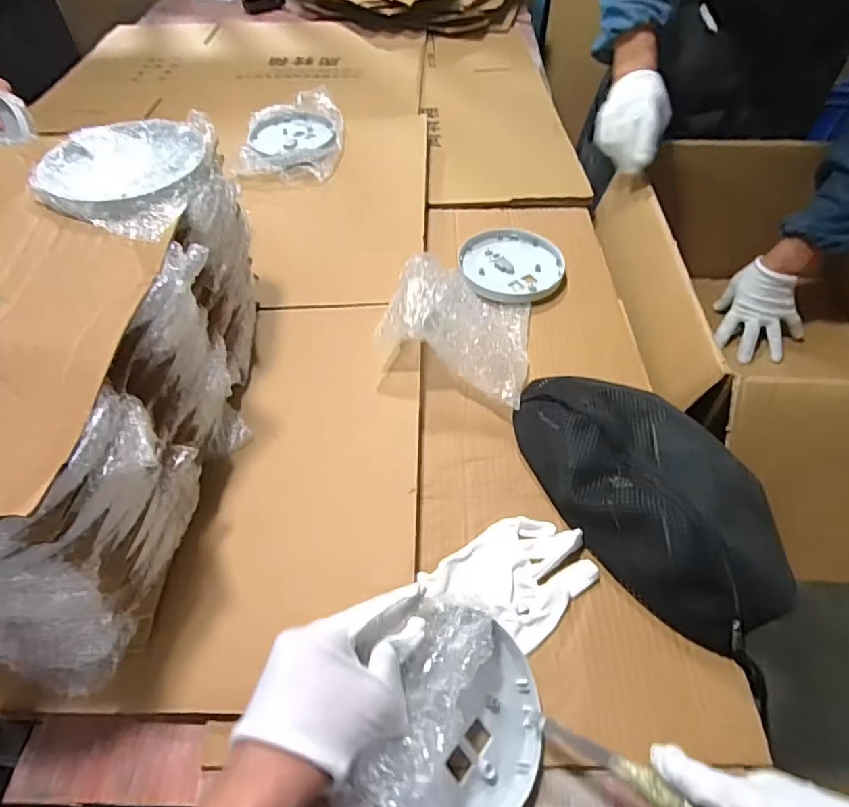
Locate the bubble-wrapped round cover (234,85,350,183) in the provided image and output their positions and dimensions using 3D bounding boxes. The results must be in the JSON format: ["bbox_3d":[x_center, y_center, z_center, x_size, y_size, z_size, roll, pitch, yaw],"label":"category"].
[{"bbox_3d":[-0.208,-0.424,0.822,0.156,0.056,0.184,1,52,1],"label":"bubble-wrapped round cover"}]

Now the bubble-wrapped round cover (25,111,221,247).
[{"bbox_3d":[-0.259,-0.203,0.452,0.135,0.021,0.154,5,52,5],"label":"bubble-wrapped round cover"}]

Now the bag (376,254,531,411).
[{"bbox_3d":[0.043,-0.090,0.566,0.150,0.088,0.166,12,55,9],"label":"bag"}]

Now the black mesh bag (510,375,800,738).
[{"bbox_3d":[0.198,0.068,0.457,0.142,0.073,0.286,-31,59,-20],"label":"black mesh bag"}]

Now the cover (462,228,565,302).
[{"bbox_3d":[0.112,-0.185,0.688,0.126,0.014,0.141,-28,58,-18],"label":"cover"}]

